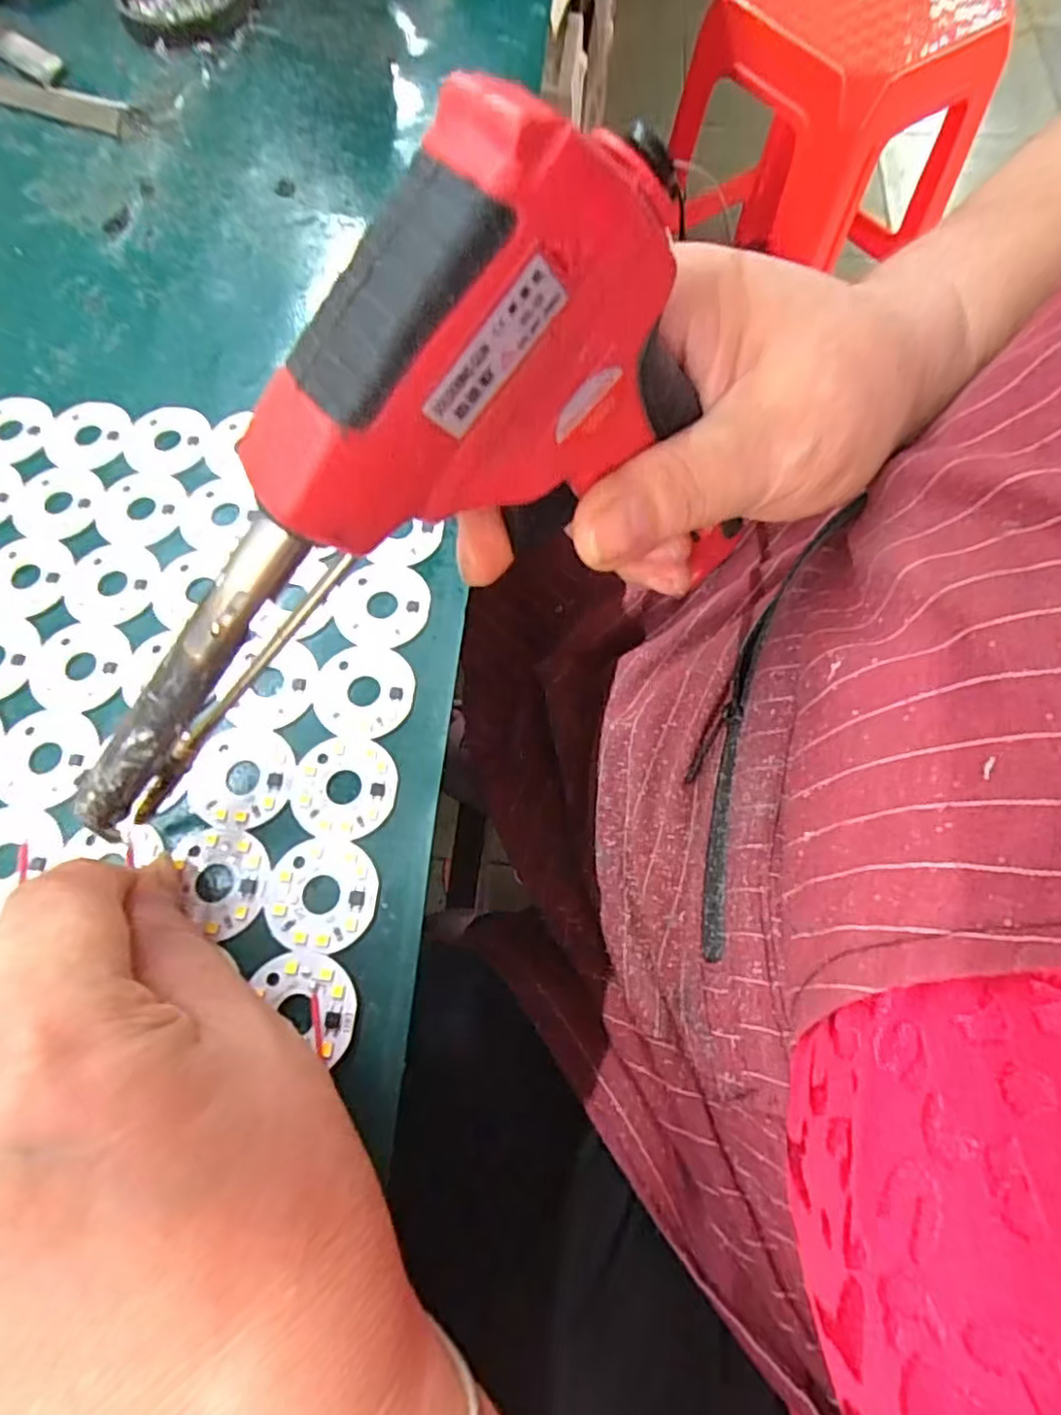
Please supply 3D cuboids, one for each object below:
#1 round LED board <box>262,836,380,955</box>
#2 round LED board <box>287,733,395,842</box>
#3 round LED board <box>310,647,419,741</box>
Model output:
[{"bbox_3d":[-0.058,0.051,0.185,0.031,0.004,0.030,0,69,1],"label":"round LED board"},{"bbox_3d":[-0.055,0.023,0.196,0.031,0.004,0.030,0,69,1],"label":"round LED board"},{"bbox_3d":[-0.052,-0.006,0.208,0.031,0.004,0.030,0,69,1],"label":"round LED board"}]

